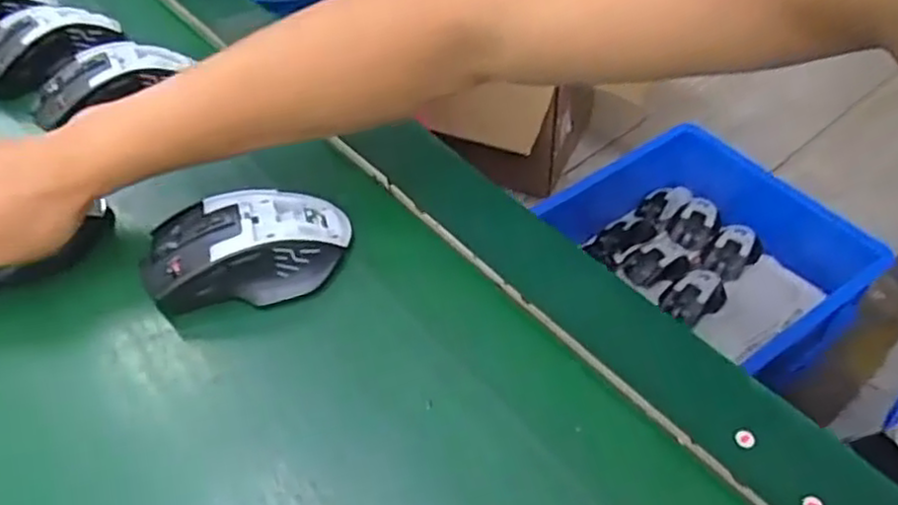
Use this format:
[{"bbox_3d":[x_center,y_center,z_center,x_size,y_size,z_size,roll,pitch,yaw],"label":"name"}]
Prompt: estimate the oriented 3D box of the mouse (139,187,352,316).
[{"bbox_3d":[-0.116,-0.003,0.403,0.112,0.039,0.061,-10,49,-6],"label":"mouse"}]

